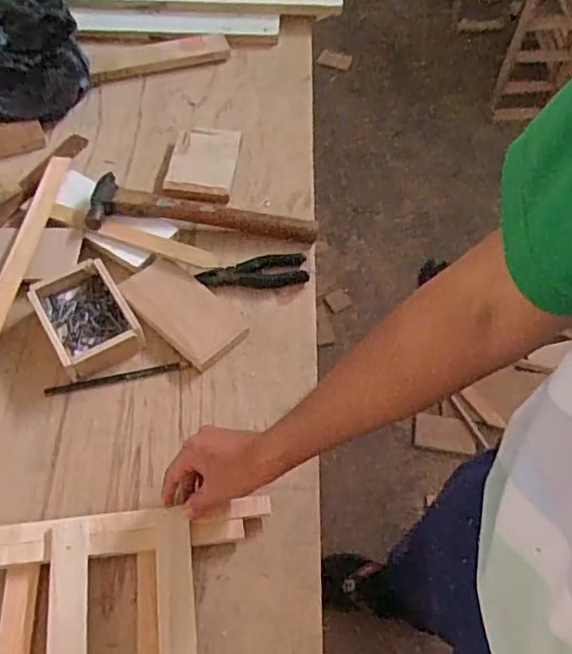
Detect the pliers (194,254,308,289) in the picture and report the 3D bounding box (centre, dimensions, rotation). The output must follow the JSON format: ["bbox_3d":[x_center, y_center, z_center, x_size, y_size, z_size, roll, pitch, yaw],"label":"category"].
[{"bbox_3d":[-0.043,-0.071,0.797,0.139,0.015,0.043,-8,59,-7],"label":"pliers"}]

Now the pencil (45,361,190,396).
[{"bbox_3d":[-0.197,0.059,0.715,0.164,0.007,0.012,-11,59,-8],"label":"pencil"}]

